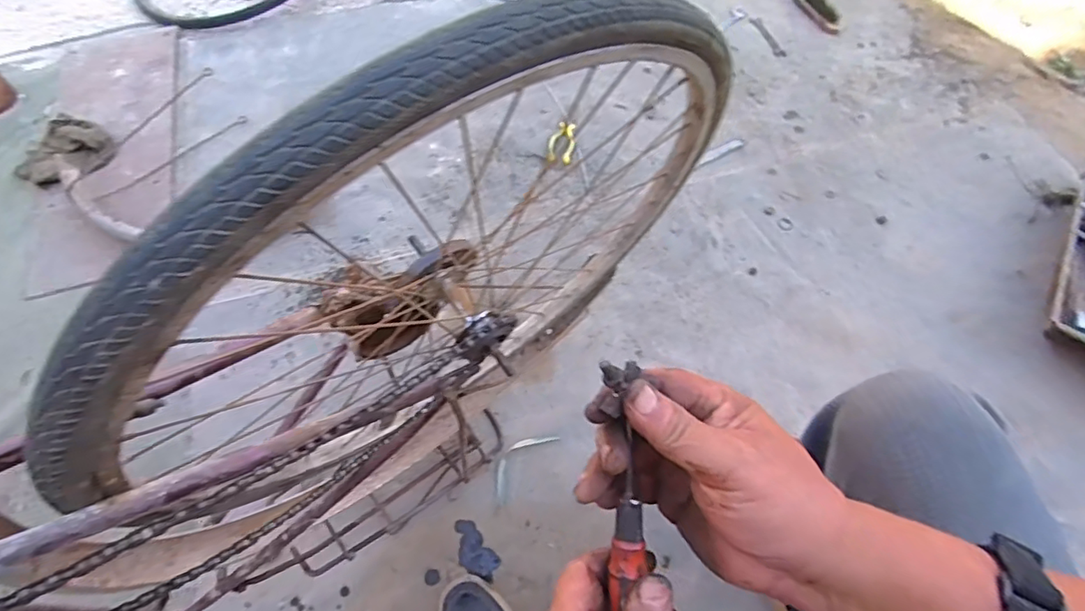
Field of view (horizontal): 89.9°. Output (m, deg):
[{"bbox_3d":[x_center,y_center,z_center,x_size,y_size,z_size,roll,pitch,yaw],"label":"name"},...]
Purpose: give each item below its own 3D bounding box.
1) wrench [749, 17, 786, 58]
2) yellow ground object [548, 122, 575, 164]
[{"bbox_3d":[0.562,-0.673,1.359,0.034,0.009,0.142,-19,62,-9],"label":"wrench"},{"bbox_3d":[0.043,-0.356,1.178,0.054,0.005,0.107,11,64,3],"label":"yellow ground object"}]

